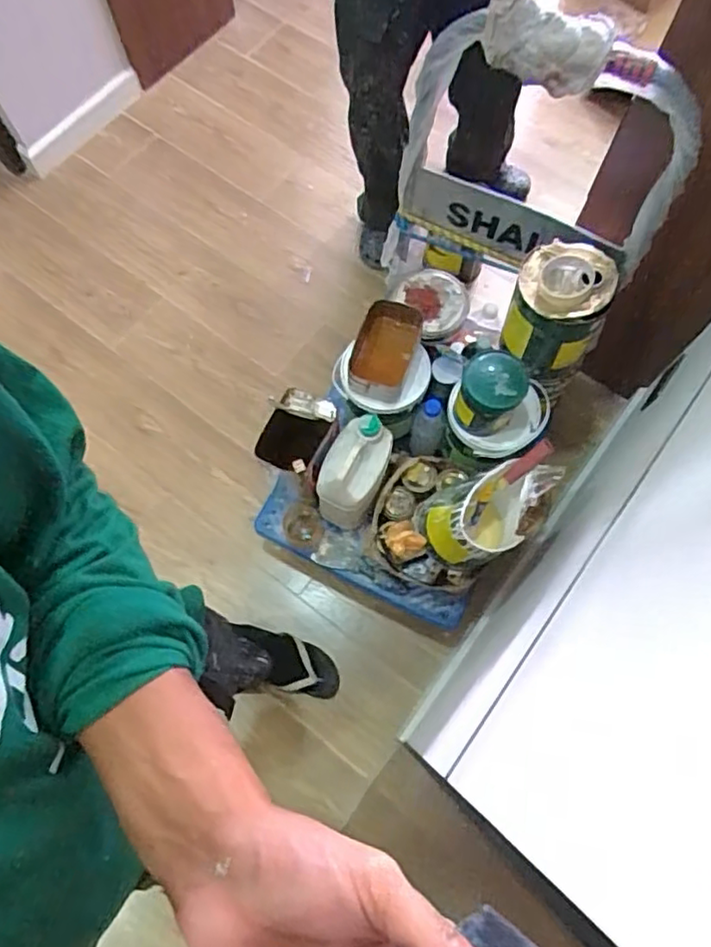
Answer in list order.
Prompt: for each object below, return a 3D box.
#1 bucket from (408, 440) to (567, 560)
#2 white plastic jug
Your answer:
[{"bbox_3d":[0.219,0.050,1.081,0.164,0.251,0.211,40,76,13],"label":"bucket"},{"bbox_3d":[0.000,-0.004,1.191,0.105,0.230,0.167,27,73,9],"label":"white plastic jug"}]

